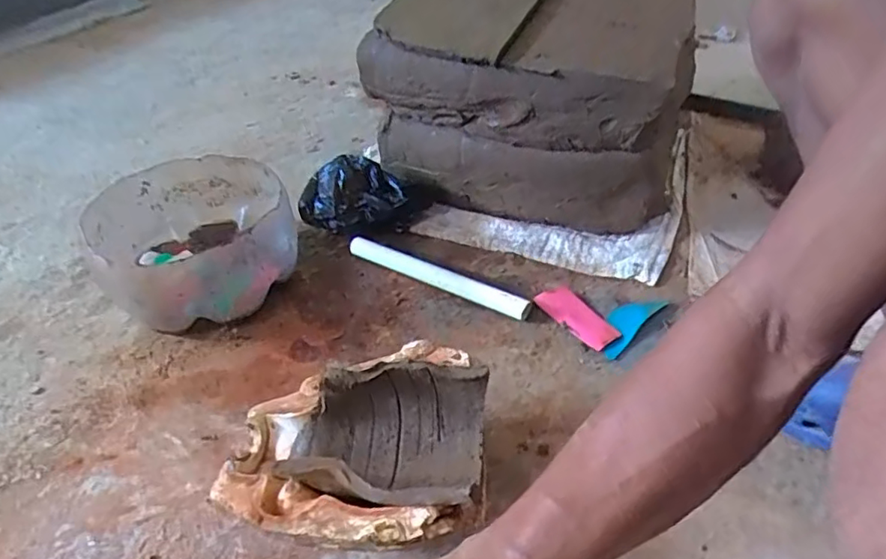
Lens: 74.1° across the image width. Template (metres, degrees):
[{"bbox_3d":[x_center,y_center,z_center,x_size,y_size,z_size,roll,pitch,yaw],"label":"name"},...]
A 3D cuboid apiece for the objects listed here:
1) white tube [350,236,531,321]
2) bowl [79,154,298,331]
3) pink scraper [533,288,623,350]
[{"bbox_3d":[-0.009,-0.005,0.765,0.265,0.024,0.023,21,47,25],"label":"white tube"},{"bbox_3d":[-0.314,-0.045,0.761,0.232,0.129,0.242,-2,41,2],"label":"bowl"},{"bbox_3d":[0.160,0.045,0.713,0.049,0.008,0.106,-23,45,-21],"label":"pink scraper"}]

